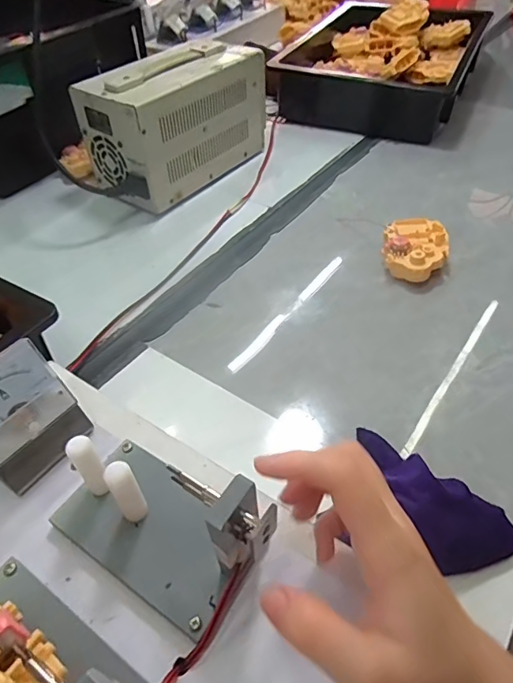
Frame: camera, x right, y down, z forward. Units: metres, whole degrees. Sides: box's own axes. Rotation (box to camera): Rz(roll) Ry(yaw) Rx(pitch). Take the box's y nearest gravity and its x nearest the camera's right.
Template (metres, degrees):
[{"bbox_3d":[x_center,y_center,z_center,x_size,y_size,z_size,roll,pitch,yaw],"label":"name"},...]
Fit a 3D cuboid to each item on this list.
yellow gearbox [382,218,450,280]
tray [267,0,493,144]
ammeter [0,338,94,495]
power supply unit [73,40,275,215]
[{"bbox_3d":[0.187,-0.107,0.560,0.068,0.038,0.094,9,48,10],"label":"yellow gearbox"},{"bbox_3d":[0.238,-0.534,0.900,0.319,0.105,0.430,17,50,16],"label":"tray"},{"bbox_3d":[-0.156,0.050,0.310,0.043,0.072,0.067,32,56,27],"label":"ammeter"},{"bbox_3d":[-0.114,-0.323,0.687,0.127,0.150,0.259,30,55,26],"label":"power supply unit"}]

